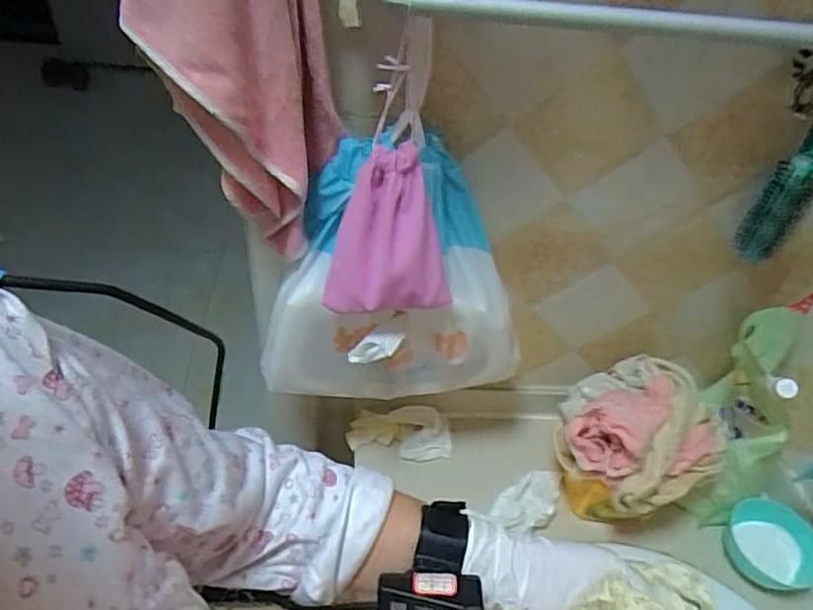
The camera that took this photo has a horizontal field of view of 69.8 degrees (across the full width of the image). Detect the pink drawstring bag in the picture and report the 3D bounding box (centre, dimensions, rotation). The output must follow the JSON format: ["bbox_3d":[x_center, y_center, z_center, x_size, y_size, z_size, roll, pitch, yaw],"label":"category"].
[{"bbox_3d":[-0.011,-0.056,0.465,0.100,0.122,0.057,8,44,2],"label":"pink drawstring bag"}]

